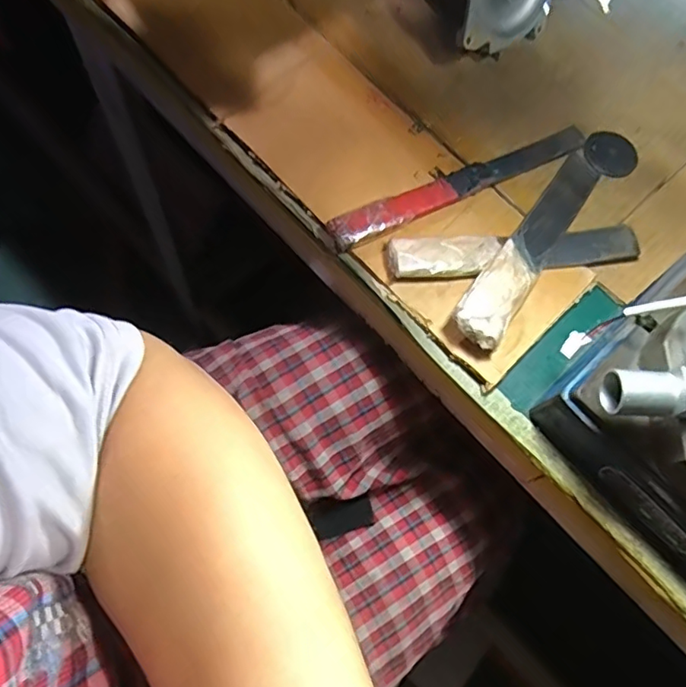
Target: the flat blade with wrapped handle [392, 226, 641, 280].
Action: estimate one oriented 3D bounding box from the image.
[{"bbox_3d":[0.124,-0.067,0.406,0.186,0.021,0.032,-5,69,-8],"label":"flat blade with wrapped handle"}]

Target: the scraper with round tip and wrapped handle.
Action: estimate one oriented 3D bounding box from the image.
[{"bbox_3d":[0.152,-0.087,0.408,0.040,0.030,0.232,38,73,11],"label":"scraper with round tip and wrapped handle"}]

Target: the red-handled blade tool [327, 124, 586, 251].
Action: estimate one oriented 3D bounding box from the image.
[{"bbox_3d":[0.092,-0.123,0.427,0.224,0.018,0.024,-26,73,-15],"label":"red-handled blade tool"}]

